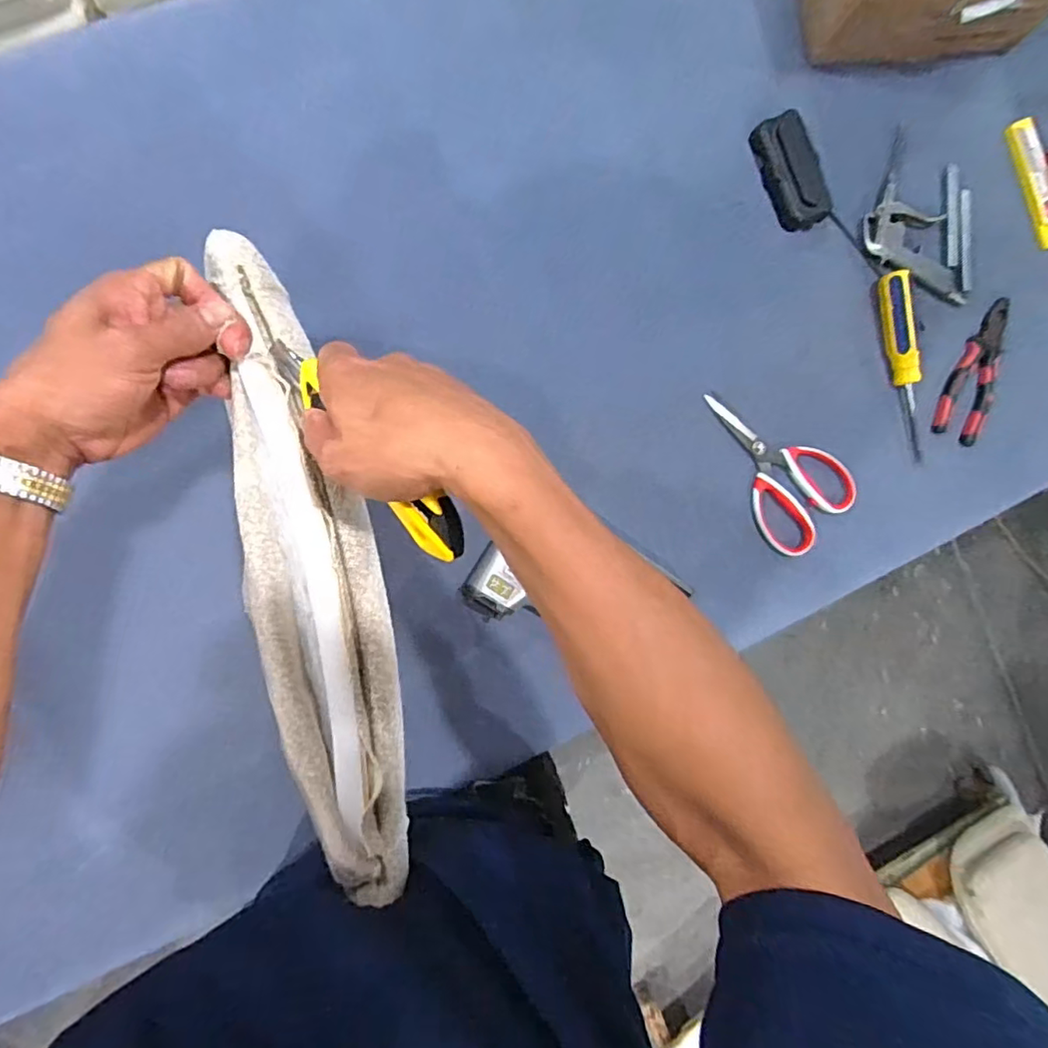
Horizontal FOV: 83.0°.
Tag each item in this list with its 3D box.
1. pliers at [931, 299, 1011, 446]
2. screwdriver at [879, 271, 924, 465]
[{"bbox_3d":[0.488,-0.169,0.639,0.063,0.013,0.152,14,90,-8],"label":"pliers"},{"bbox_3d":[0.398,-0.163,0.616,0.025,0.026,0.191,-15,94,-7],"label":"screwdriver"}]

